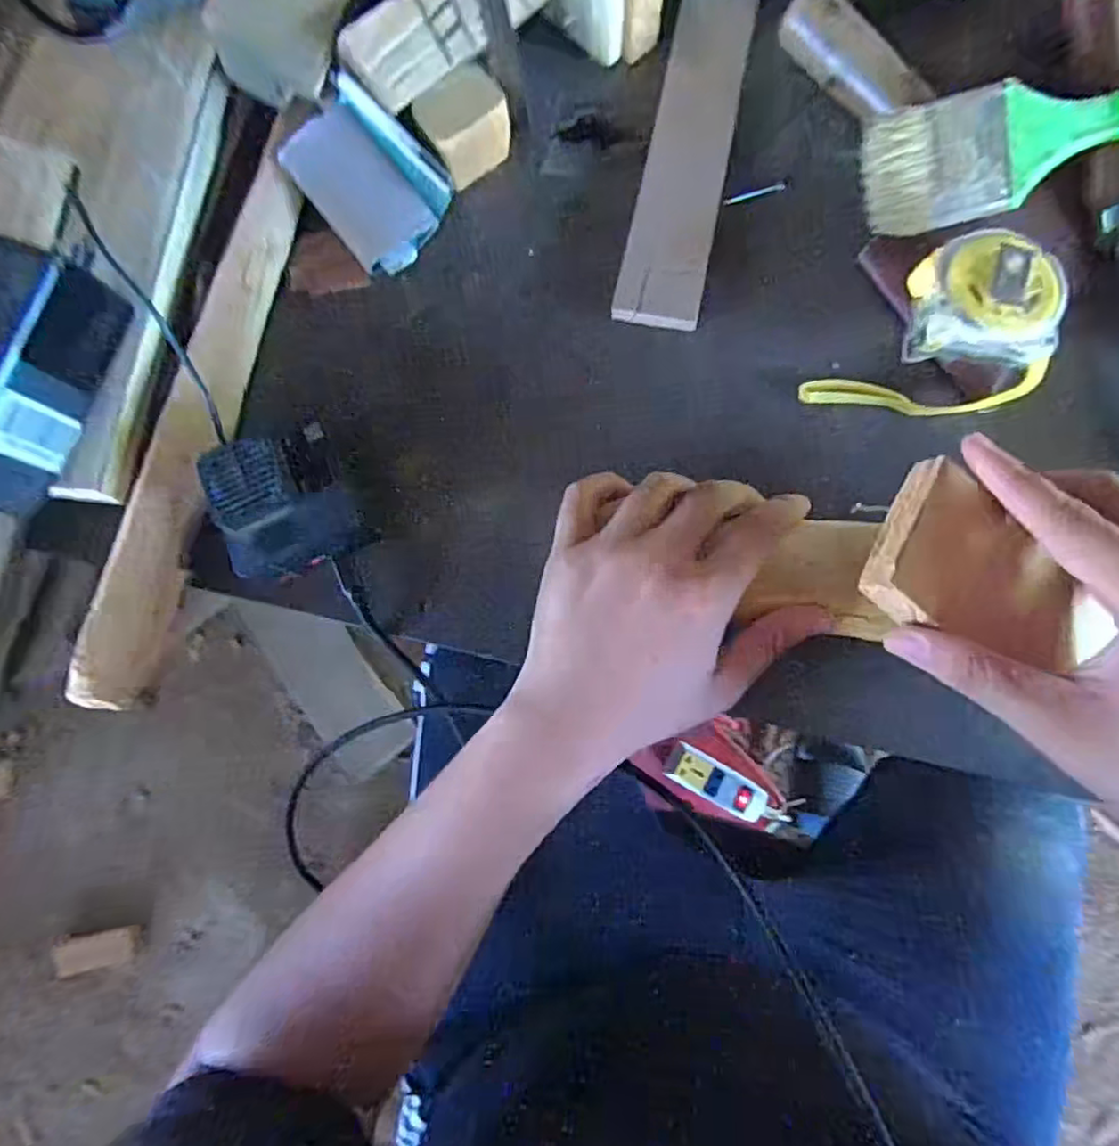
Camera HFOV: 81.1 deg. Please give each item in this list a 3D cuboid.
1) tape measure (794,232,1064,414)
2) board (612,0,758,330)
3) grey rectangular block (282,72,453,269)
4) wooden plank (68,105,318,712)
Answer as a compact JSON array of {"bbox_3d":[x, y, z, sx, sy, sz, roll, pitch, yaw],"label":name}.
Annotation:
[{"bbox_3d":[0.195,-0.130,0.340,0.116,0.037,0.084,7,81,5],"label":"tape measure"},{"bbox_3d":[0.077,-0.250,0.383,0.048,0.010,0.226,11,81,8],"label":"board"},{"bbox_3d":[-0.116,-0.233,0.386,0.067,0.038,0.094,-44,81,-4],"label":"grey rectangular block"},{"bbox_3d":[-0.200,-0.102,0.374,0.035,0.031,0.356,13,81,8],"label":"wooden plank"}]

